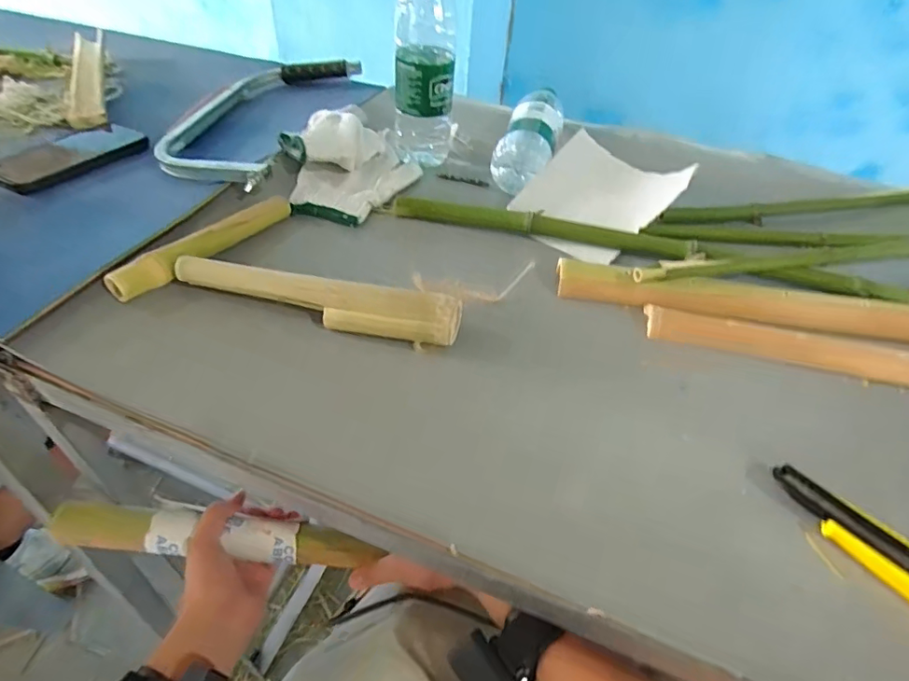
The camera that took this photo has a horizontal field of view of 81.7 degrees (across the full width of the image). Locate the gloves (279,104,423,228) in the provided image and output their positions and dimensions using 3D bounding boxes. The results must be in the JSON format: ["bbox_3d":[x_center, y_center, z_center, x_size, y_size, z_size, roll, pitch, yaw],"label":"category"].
[{"bbox_3d":[-0.111,-0.195,0.566,0.146,0.054,0.187,-2,44,-7],"label":"gloves"}]

